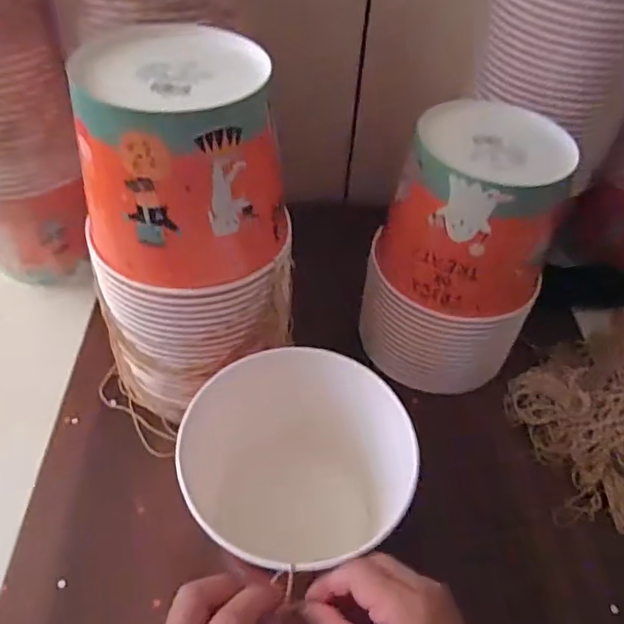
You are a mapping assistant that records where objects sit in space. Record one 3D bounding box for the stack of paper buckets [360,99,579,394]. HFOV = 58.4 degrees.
[{"bbox_3d":[0.144,-0.055,0.520,0.131,0.219,0.125,23,51,15],"label":"stack of paper buckets"}]

